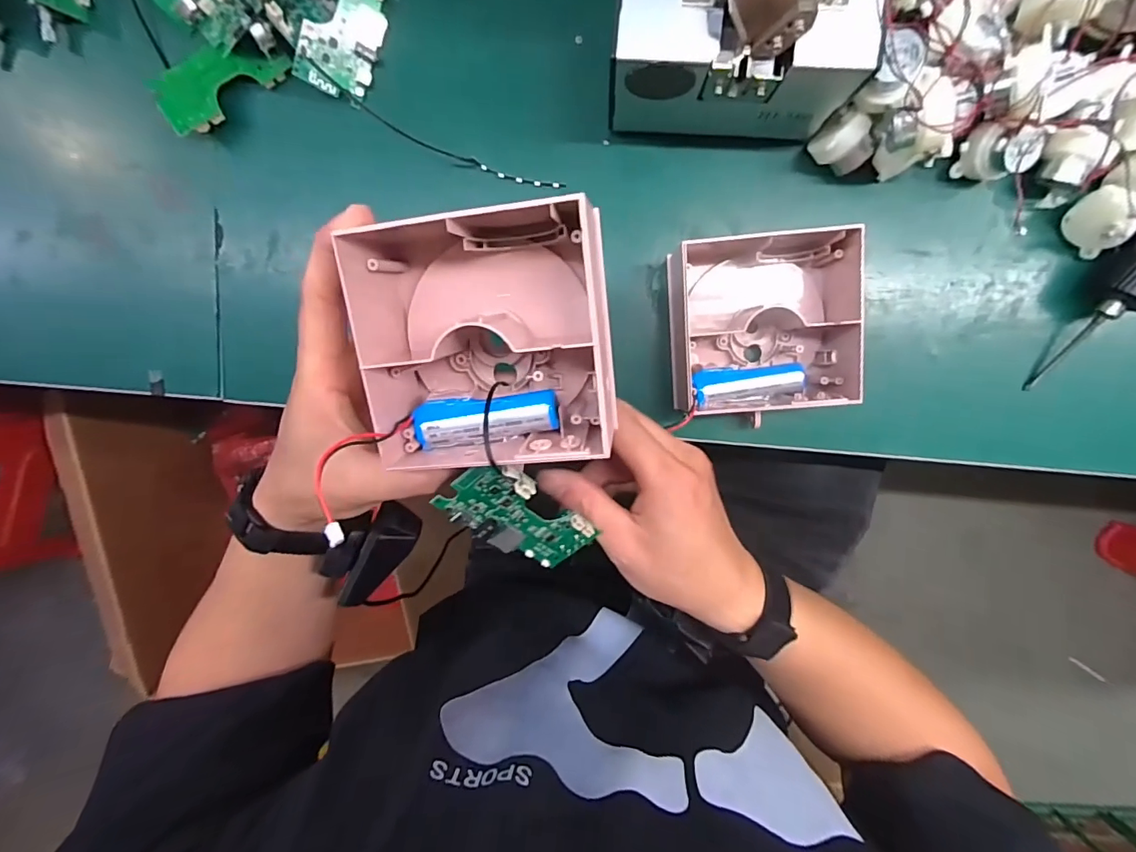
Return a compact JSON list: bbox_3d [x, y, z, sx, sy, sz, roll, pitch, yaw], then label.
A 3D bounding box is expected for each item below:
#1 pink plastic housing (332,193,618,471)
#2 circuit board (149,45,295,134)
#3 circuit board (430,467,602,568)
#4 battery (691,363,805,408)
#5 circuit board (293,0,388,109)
[{"bbox_3d":[-0.034,-0.038,0.207,0.101,0.055,0.109,-5,96,4],"label":"pink plastic housing"},{"bbox_3d":[-0.224,-0.222,0.309,0.082,0.010,0.038,-39,100,-6],"label":"circuit board"},{"bbox_3d":[-0.022,0.048,0.243,0.041,0.012,0.084,-46,124,7],"label":"circuit board"},{"bbox_3d":[0.113,-0.026,0.309,0.065,0.019,0.023,-5,96,4],"label":"battery"},{"bbox_3d":[-0.136,-0.251,0.298,0.042,0.007,0.087,8,108,-39],"label":"circuit board"}]

